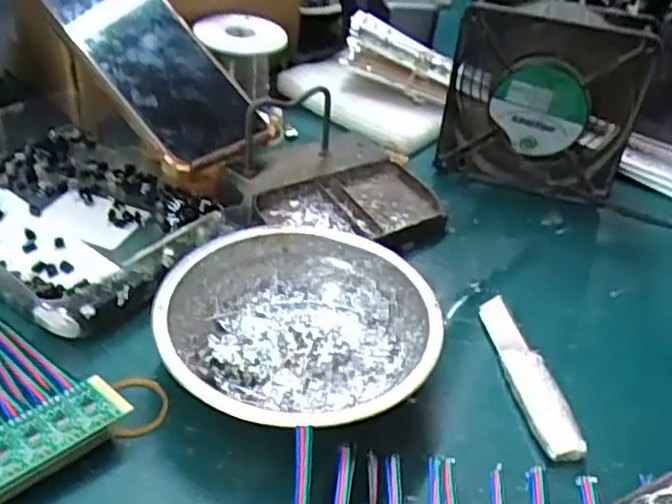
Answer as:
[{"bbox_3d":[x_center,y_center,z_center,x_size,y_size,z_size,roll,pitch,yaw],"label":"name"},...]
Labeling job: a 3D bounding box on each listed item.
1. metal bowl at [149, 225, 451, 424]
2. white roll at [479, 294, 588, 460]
[{"bbox_3d":[-0.019,0.040,0.331,0.125,0.039,0.127,4,37,-3],"label":"metal bowl"},{"bbox_3d":[0.095,0.059,0.347,0.021,0.009,0.103,-2,38,-12],"label":"white roll"}]

